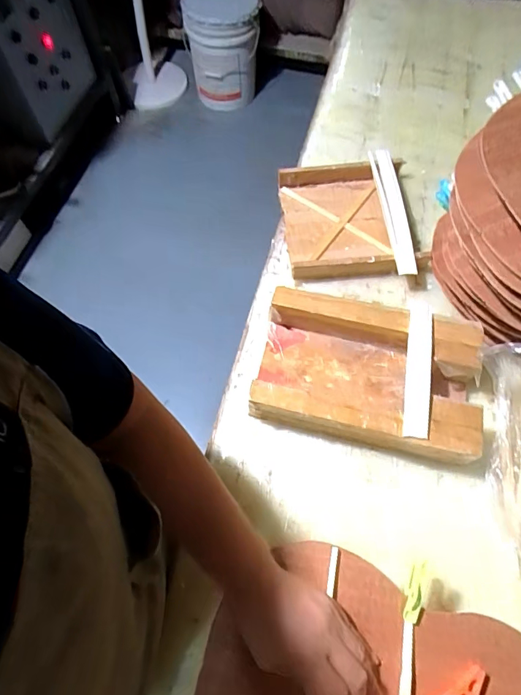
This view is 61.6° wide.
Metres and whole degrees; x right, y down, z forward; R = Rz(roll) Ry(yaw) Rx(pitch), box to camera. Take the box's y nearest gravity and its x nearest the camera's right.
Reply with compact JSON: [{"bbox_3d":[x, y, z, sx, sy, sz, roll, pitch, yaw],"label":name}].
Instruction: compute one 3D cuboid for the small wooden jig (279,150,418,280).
[{"bbox_3d":[0.133,-0.206,0.682,0.200,0.048,0.223,1,65,0],"label":"small wooden jig"}]

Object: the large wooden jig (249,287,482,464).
[{"bbox_3d":[0.132,0.030,0.554,0.260,0.067,0.172,11,65,5],"label":"large wooden jig"}]

